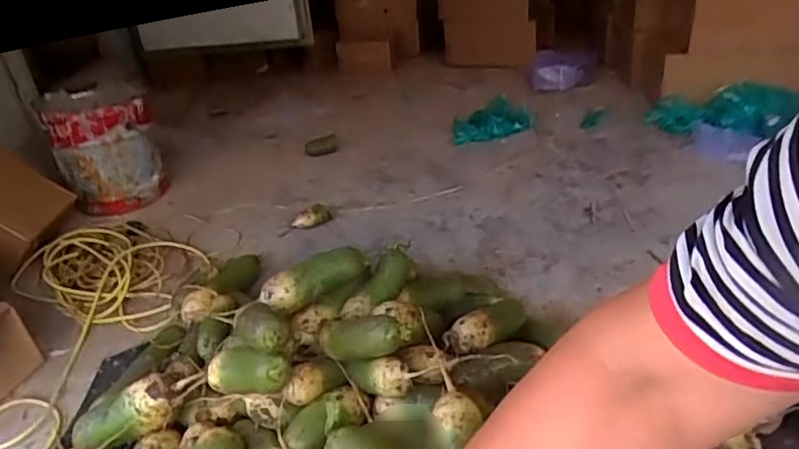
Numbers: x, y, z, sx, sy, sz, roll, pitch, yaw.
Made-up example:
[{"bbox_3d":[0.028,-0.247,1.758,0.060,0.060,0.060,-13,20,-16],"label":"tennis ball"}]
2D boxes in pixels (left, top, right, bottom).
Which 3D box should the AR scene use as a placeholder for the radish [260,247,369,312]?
[{"bbox_3d":[-0.130,0.085,0.921,0.169,0.062,0.056,-10,29,-9],"label":"radish"}]

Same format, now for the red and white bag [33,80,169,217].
[{"bbox_3d":[-0.756,-0.194,1.531,0.245,0.312,0.221,-18,31,-24],"label":"red and white bag"}]

